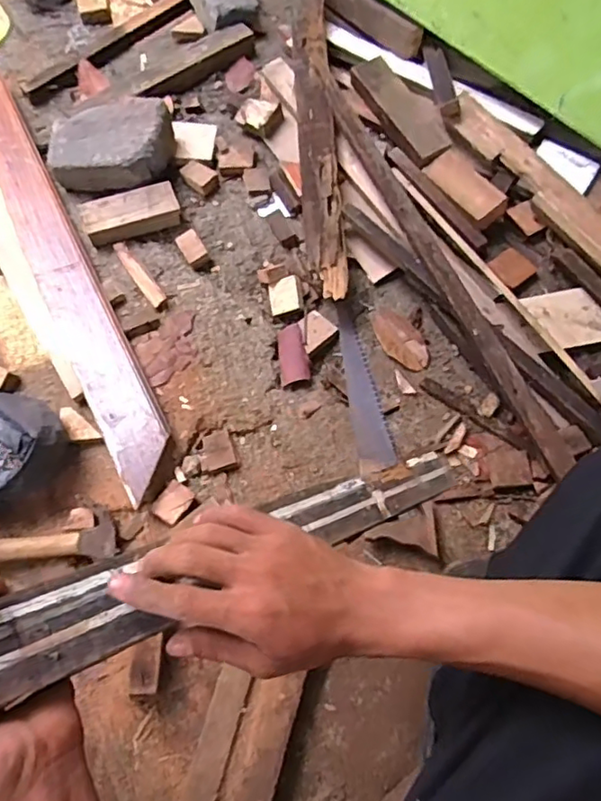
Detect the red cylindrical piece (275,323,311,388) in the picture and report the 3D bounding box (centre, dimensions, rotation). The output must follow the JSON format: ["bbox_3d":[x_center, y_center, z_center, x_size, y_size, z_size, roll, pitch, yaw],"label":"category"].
[{"bbox_3d":[-0.013,-0.076,0.920,0.044,0.015,0.102,-8,70,-2],"label":"red cylindrical piece"}]

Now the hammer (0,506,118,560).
[{"bbox_3d":[-0.359,0.189,0.797,0.213,0.030,0.065,-4,69,-14],"label":"hammer"}]

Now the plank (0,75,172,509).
[{"bbox_3d":[-0.392,-0.233,0.967,0.087,0.036,0.845,-24,72,-16],"label":"plank"}]

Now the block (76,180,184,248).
[{"bbox_3d":[-0.283,-0.315,0.994,0.162,0.038,0.073,-19,70,-6],"label":"block"}]

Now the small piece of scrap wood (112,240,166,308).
[{"bbox_3d":[-0.263,-0.207,0.967,0.026,0.019,0.144,-36,73,-12],"label":"small piece of scrap wood"}]

